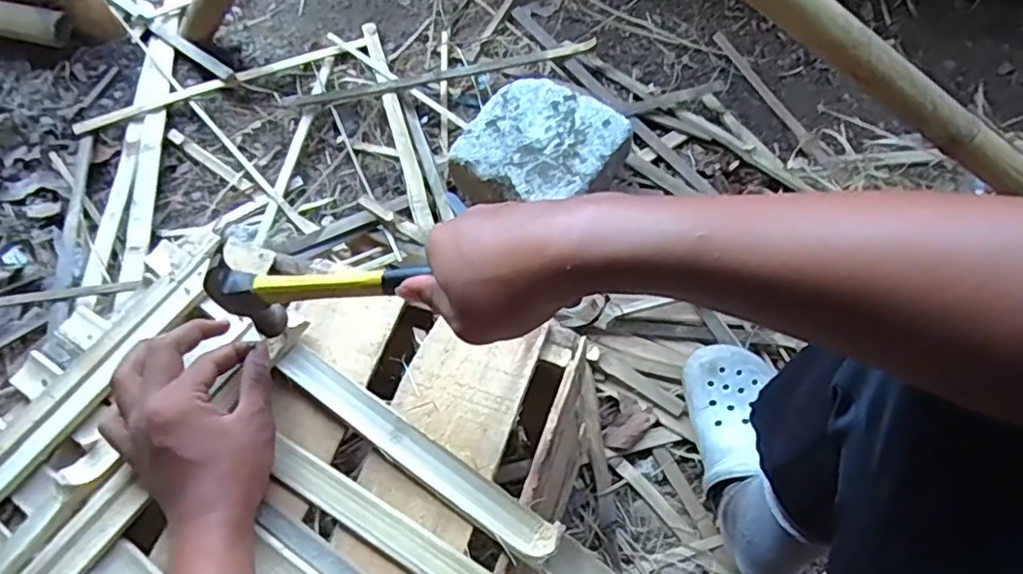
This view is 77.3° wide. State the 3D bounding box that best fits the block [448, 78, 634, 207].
[{"bbox_3d":[0.048,-0.188,0.938,0.198,0.121,0.211,32,72,19],"label":"block"}]

